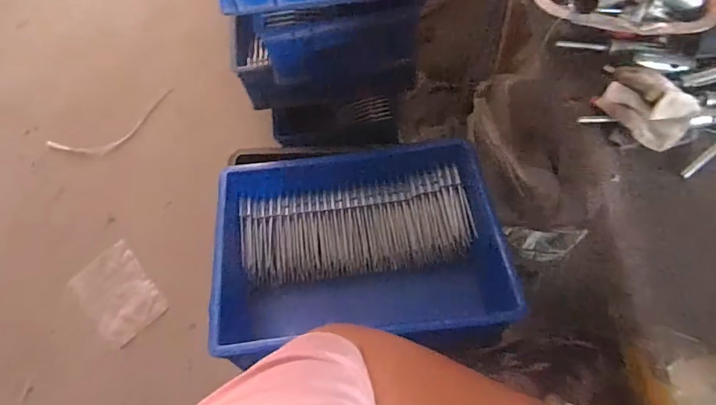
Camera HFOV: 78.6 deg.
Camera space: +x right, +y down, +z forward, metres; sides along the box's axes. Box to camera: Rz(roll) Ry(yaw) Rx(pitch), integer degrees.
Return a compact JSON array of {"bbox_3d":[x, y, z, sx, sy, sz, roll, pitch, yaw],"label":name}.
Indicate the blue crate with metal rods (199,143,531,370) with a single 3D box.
[{"bbox_3d":[0.000,0.058,0.674,0.394,0.147,0.297,-7,66,0],"label":"blue crate with metal rods"}]

